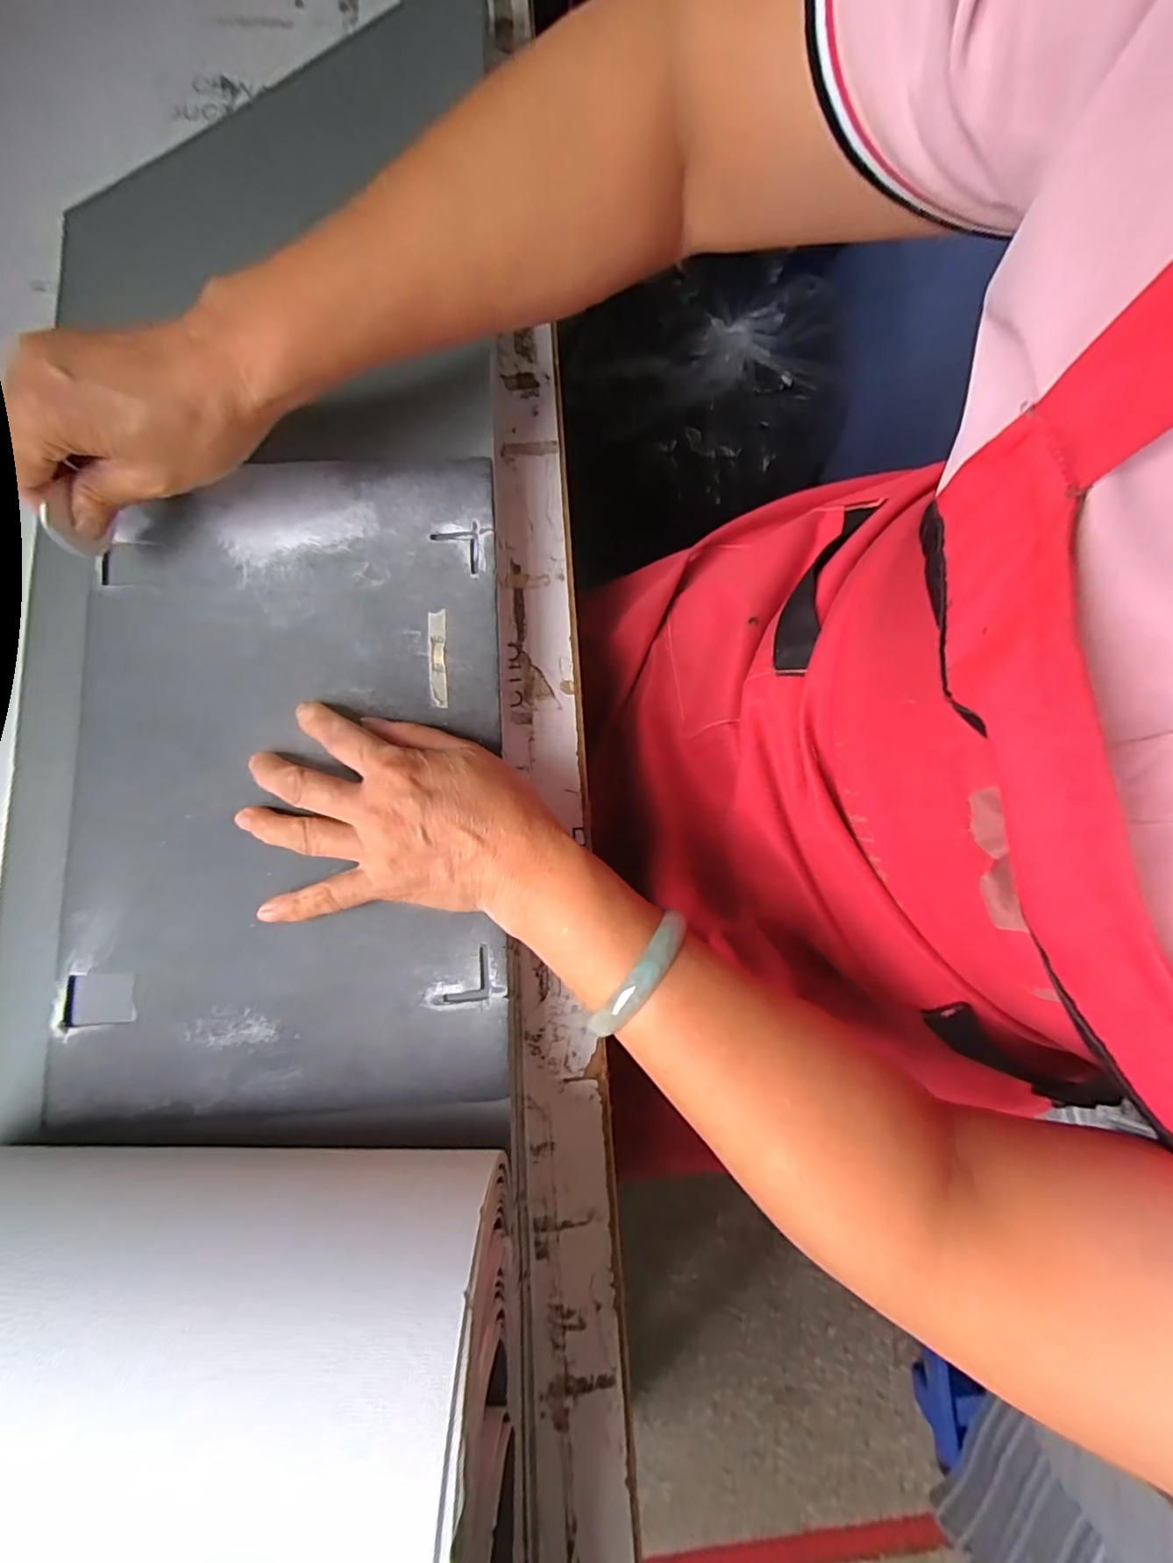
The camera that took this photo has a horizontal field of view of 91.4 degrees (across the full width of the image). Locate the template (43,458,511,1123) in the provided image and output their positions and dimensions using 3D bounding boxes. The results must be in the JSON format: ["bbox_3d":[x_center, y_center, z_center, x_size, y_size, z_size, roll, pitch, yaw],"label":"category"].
[{"bbox_3d":[-0.157,-0.009,0.308,0.219,0.006,0.346,-2,82,-3],"label":"template"}]

